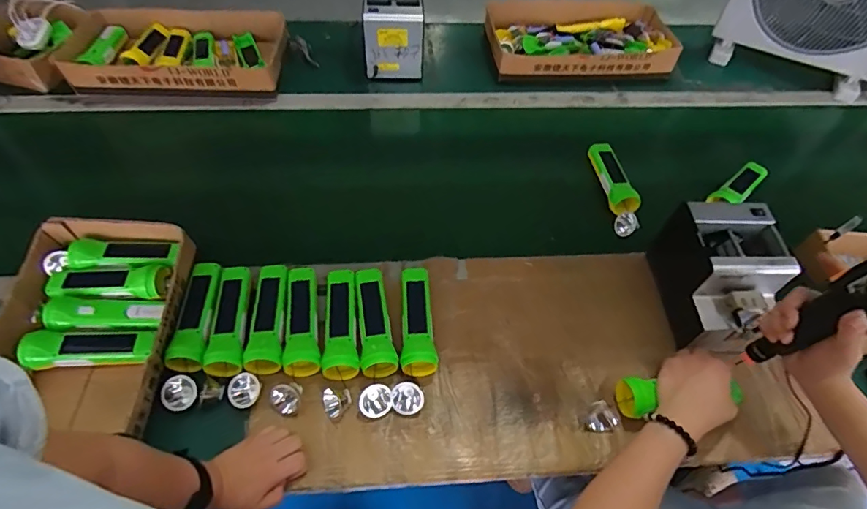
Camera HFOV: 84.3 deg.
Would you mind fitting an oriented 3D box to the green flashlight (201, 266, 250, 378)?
[{"bbox_3d":[-0.296,0.093,0.695,0.051,0.041,0.163,-7,56,-7],"label":"green flashlight"}]

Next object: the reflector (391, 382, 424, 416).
[{"bbox_3d":[-0.035,0.197,0.653,0.042,0.022,0.040,1,56,-2],"label":"reflector"}]

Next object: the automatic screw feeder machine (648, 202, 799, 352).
[{"bbox_3d":[0.430,0.035,0.718,0.135,0.143,0.185,1,56,-2],"label":"automatic screw feeder machine"}]

